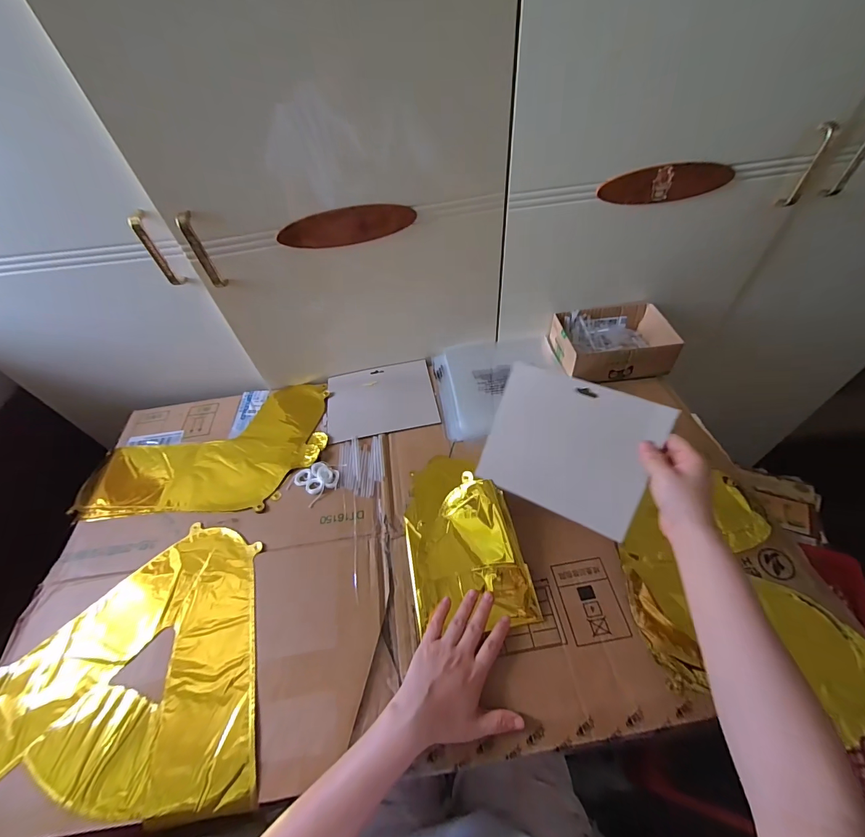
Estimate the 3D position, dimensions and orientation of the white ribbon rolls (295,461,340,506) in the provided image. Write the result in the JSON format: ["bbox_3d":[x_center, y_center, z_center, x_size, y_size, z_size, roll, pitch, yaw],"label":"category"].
[{"bbox_3d":[-0.177,0.093,0.573,0.059,0.012,0.060,-3,53,3],"label":"white ribbon rolls"}]

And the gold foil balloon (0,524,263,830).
[{"bbox_3d":[-0.378,0.289,0.440,0.359,0.009,0.282,-8,52,-1],"label":"gold foil balloon"}]

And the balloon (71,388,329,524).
[{"bbox_3d":[-0.386,0.061,0.636,0.406,0.026,0.236,-10,52,-2],"label":"balloon"}]

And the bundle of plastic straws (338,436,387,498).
[{"bbox_3d":[-0.111,0.074,0.588,0.070,0.005,0.106,-10,52,-2],"label":"bundle of plastic straws"}]

